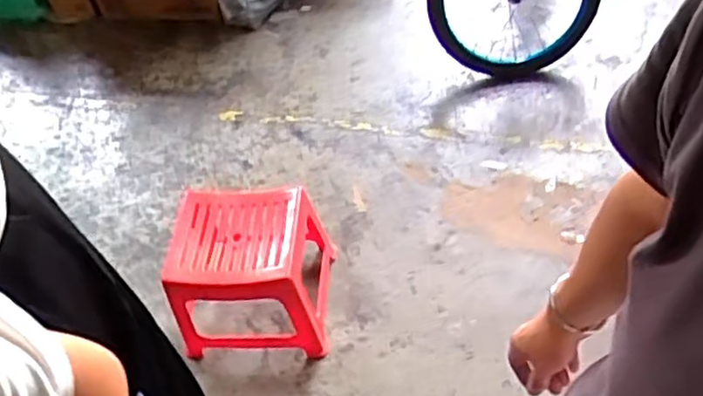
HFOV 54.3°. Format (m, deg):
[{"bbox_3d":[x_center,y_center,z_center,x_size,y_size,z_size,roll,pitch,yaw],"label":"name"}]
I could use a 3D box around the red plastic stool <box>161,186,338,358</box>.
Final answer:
[{"bbox_3d":[-0.226,0.155,1.582,0.314,0.264,0.324,-3,51,8],"label":"red plastic stool"}]

